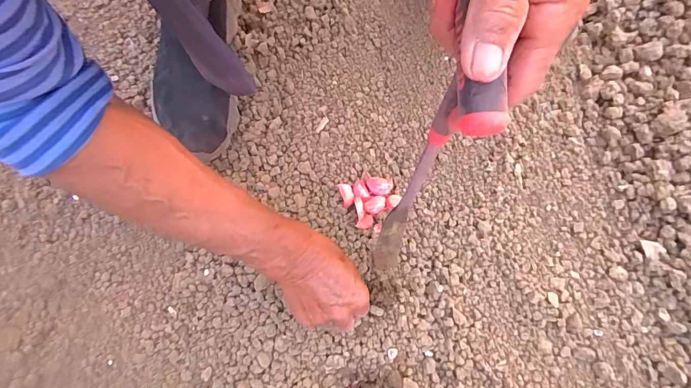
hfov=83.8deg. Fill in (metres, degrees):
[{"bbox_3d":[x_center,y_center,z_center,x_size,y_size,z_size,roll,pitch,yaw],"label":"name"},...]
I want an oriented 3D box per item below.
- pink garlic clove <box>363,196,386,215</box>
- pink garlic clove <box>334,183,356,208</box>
[{"bbox_3d":[0.037,0.015,0.485,0.027,0.016,0.020,-26,80,-7],"label":"pink garlic clove"},{"bbox_3d":[0.001,0.000,0.501,0.017,0.011,0.034,-19,80,-5],"label":"pink garlic clove"}]

